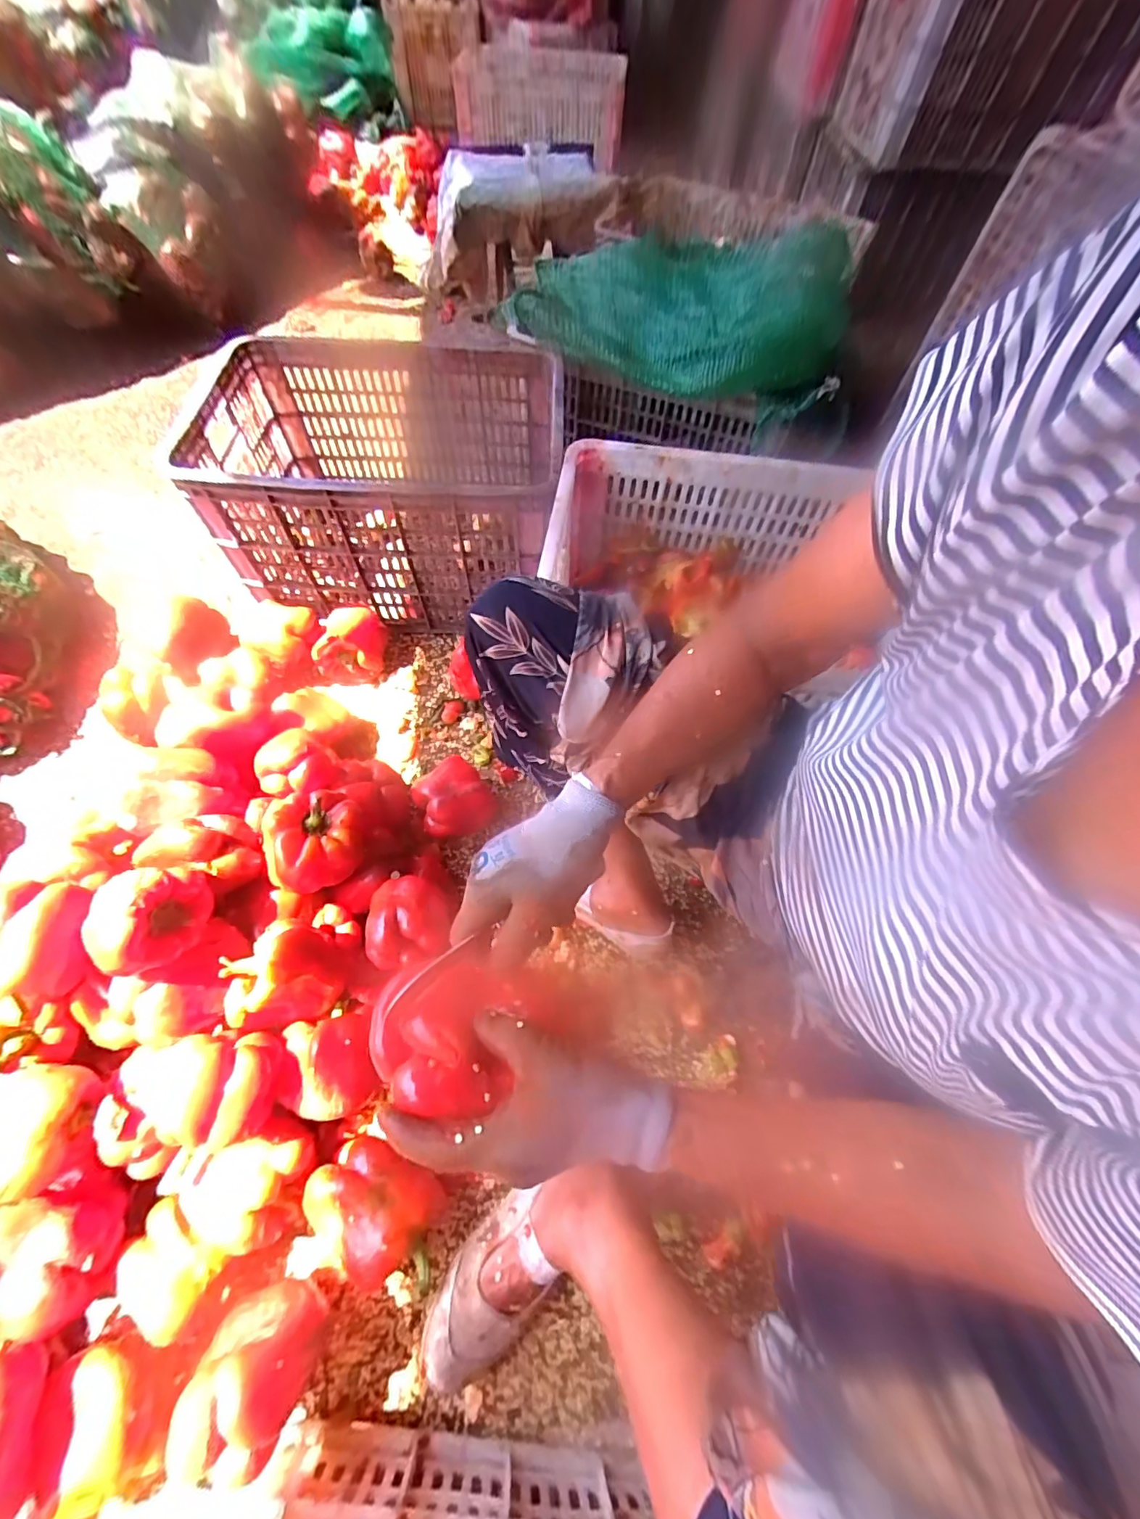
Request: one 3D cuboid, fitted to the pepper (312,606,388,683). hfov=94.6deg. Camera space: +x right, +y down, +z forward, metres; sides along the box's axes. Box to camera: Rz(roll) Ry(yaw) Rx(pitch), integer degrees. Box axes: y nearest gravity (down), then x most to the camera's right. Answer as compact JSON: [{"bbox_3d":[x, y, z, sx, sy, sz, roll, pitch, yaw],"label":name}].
[{"bbox_3d":[-0.351,-0.191,0.841,0.104,0.096,0.101,1,62,-2],"label":"pepper"}]

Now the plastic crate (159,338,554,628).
[{"bbox_3d":[-0.276,-0.437,0.869,0.504,0.280,0.369,0,62,-3],"label":"plastic crate"}]

